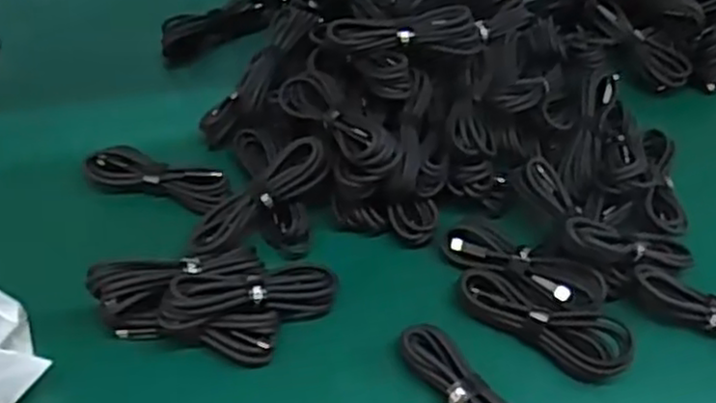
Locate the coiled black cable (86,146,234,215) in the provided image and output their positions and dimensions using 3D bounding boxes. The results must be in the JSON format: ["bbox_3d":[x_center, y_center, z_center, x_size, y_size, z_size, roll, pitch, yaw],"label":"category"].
[{"bbox_3d":[-0.146,-0.016,0.539,0.106,0.025,0.030,17,50,10],"label":"coiled black cable"}]

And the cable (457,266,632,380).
[{"bbox_3d":[0.118,0.072,0.468,0.109,0.031,0.036,33,55,22],"label":"cable"}]

